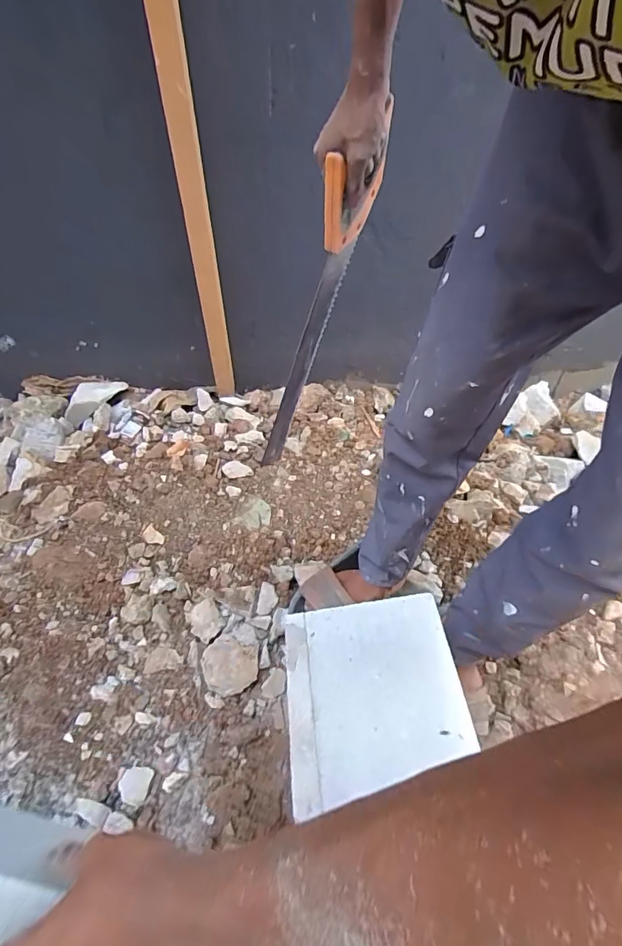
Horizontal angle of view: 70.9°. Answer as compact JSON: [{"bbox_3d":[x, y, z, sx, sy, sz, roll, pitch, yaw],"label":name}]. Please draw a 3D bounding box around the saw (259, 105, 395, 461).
[{"bbox_3d":[-0.007,-0.198,0.650,0.028,0.447,0.113,38,35,26],"label":"saw"}]

